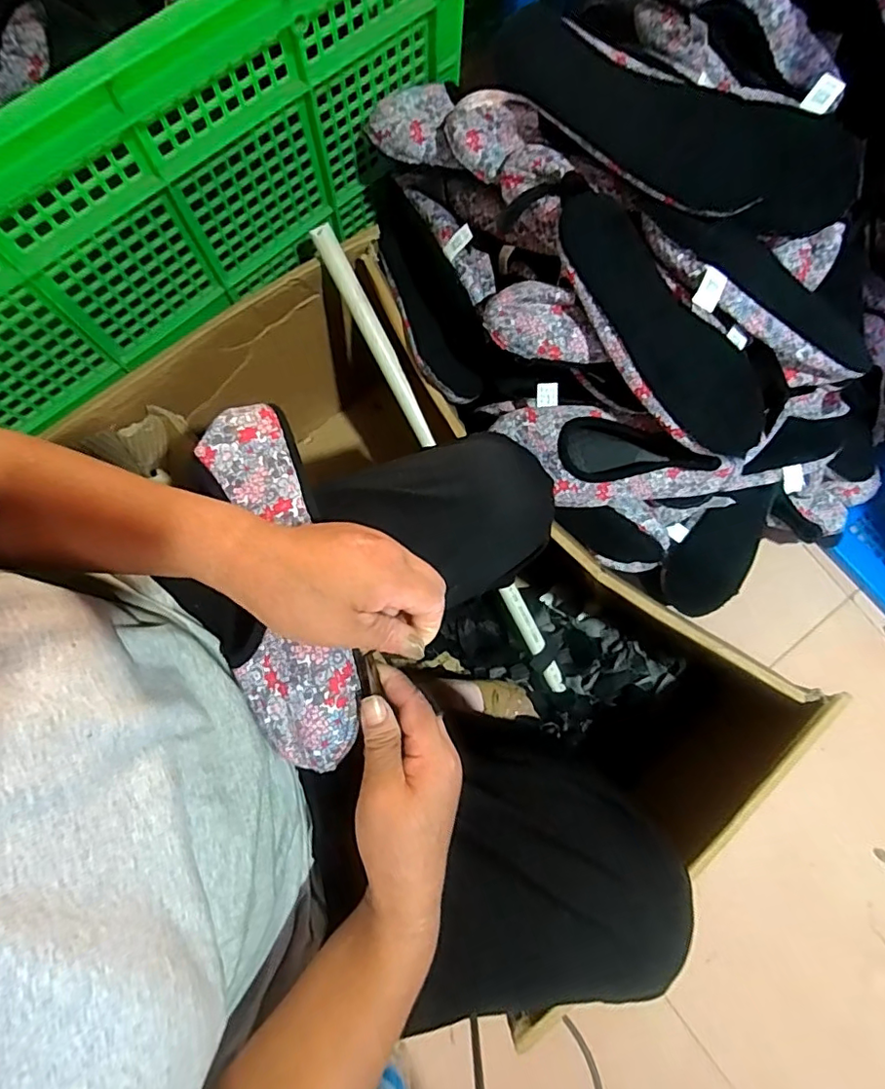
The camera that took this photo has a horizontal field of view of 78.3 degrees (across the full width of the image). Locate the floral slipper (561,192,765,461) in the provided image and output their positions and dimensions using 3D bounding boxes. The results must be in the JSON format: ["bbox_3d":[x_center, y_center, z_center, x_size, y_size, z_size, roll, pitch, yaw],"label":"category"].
[{"bbox_3d":[0.196,-0.188,0.481,0.093,0.035,0.260,-39,94,-8],"label":"floral slipper"}]

